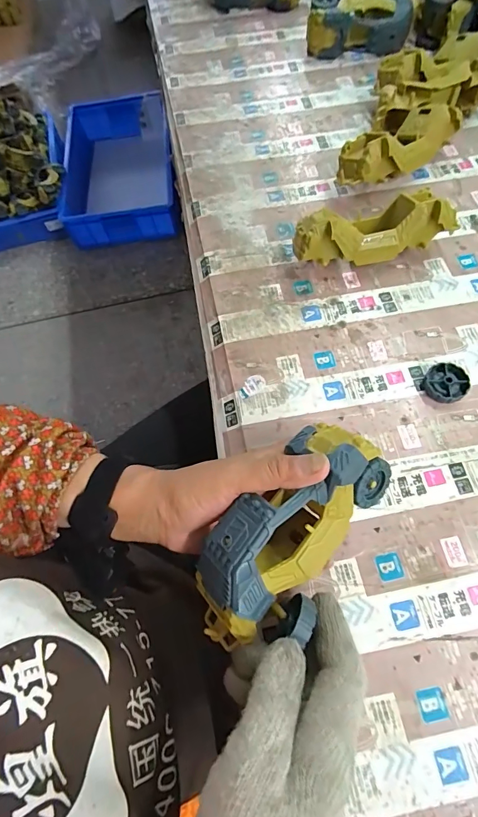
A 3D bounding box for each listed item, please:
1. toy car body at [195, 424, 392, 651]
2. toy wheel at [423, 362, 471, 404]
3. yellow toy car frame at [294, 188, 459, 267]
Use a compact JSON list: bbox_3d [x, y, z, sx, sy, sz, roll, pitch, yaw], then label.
[{"bbox_3d":[0.031,0.085,0.280,0.166,0.066,0.071,-43,71,-12],"label":"toy car body"},{"bbox_3d":[0.197,-0.024,0.376,0.038,0.012,0.038,-1,66,3],"label":"toy wheel"},{"bbox_3d":[0.144,-0.187,0.427,0.168,0.061,0.059,-16,66,-4],"label":"yellow toy car frame"}]

